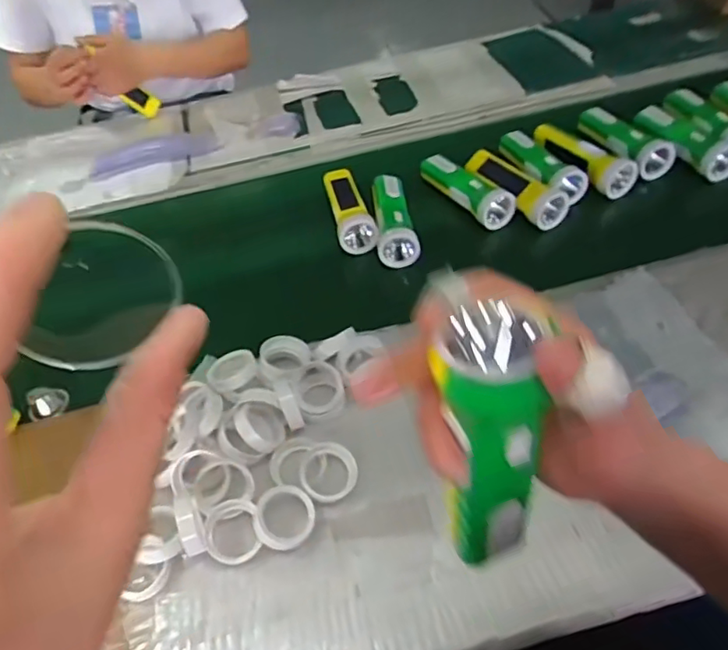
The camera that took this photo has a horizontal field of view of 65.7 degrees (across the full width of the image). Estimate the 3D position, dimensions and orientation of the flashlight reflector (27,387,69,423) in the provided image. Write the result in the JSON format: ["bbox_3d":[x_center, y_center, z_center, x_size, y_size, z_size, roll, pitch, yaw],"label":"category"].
[{"bbox_3d":[-0.362,0.089,0.645,0.032,0.027,0.037,-4,47,4],"label":"flashlight reflector"}]

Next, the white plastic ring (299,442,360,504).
[{"bbox_3d":[-0.033,0.139,0.531,0.053,0.018,0.055,-4,47,5],"label":"white plastic ring"}]

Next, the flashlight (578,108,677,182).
[{"bbox_3d":[0.373,-0.277,0.814,0.044,0.058,0.175,-20,48,-10],"label":"flashlight"}]

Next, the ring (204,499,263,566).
[{"bbox_3d":[-0.118,0.184,0.502,0.049,0.018,0.052,-4,47,5],"label":"ring"}]

